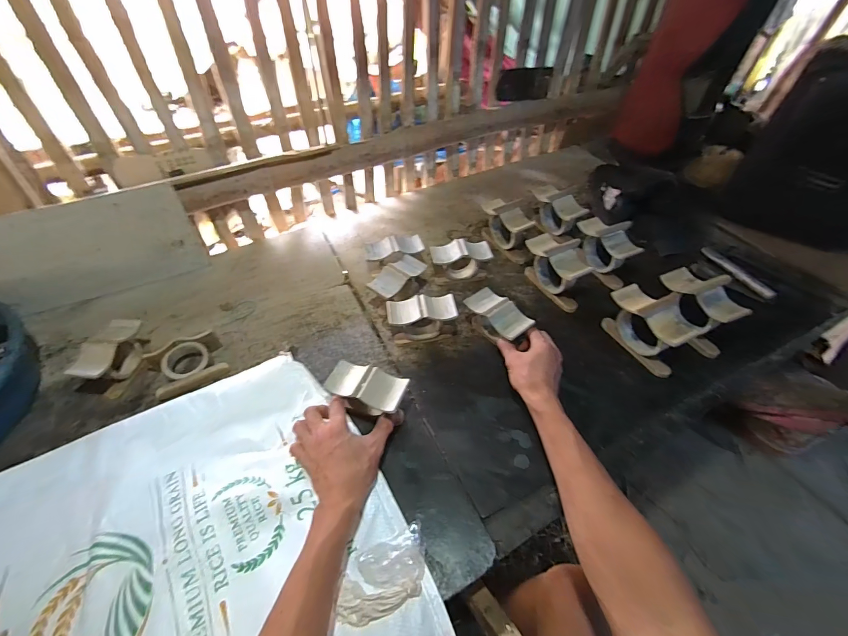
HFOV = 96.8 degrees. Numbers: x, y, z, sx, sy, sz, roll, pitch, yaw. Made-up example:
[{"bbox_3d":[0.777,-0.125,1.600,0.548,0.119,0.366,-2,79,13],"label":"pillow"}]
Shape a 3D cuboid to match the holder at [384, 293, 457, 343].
[{"bbox_3d":[-0.002,0.006,0.638,0.113,0.076,0.054,-8,47,-5],"label":"holder"}]

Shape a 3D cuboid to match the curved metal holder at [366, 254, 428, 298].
[{"bbox_3d":[-0.045,-0.079,0.676,0.053,0.023,0.117,26,53,18],"label":"curved metal holder"}]

